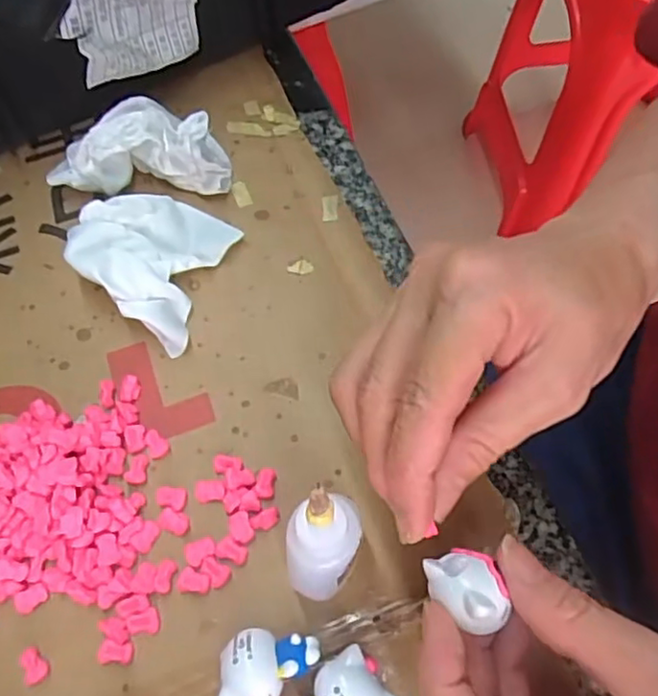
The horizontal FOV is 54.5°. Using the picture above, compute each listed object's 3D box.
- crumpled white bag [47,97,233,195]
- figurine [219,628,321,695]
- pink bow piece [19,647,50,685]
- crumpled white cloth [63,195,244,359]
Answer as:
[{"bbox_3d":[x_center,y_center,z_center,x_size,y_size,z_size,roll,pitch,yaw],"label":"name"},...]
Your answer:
[{"bbox_3d":[-0.095,-0.100,0.319,0.086,0.034,0.030,-2,64,2],"label":"crumpled white bag"},{"bbox_3d":[-0.020,0.112,0.221,0.032,0.024,0.025,1,64,3],"label":"figurine"},{"bbox_3d":[-0.108,0.116,0.234,0.009,0.004,0.013,-25,64,-11],"label":"pink bow piece"},{"bbox_3d":[-0.082,-0.044,0.301,0.068,0.026,0.067,26,68,14],"label":"crumpled white cloth"}]

